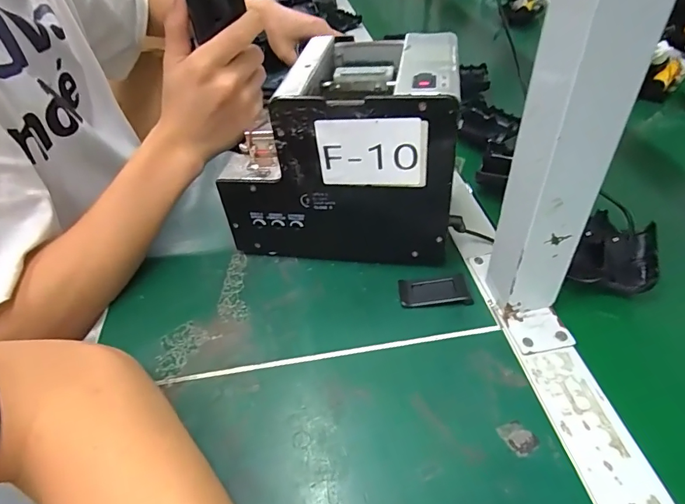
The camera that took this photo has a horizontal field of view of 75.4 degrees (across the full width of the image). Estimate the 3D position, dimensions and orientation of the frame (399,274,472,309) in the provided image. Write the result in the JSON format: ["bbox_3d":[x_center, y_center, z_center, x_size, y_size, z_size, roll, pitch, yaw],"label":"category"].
[{"bbox_3d":[0.072,0.031,0.347,0.053,0.006,0.026,-4,43,4],"label":"frame"}]

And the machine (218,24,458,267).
[{"bbox_3d":[0.000,-0.087,0.375,0.177,0.150,0.124,3,44,11],"label":"machine"}]

